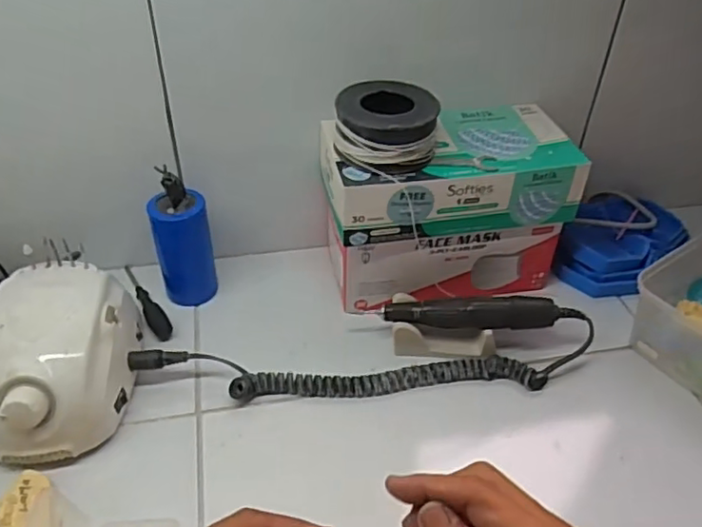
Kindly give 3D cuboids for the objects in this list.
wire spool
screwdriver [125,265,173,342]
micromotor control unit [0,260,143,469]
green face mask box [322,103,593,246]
[{"bbox_3d":[0.029,-0.115,0.505,0.082,0.043,0.078,2,39,-1],"label":"wire spool"},{"bbox_3d":[-0.194,0.033,0.586,0.021,0.019,0.116,-18,43,-23],"label":"screwdriver"},{"bbox_3d":[-0.227,0.071,0.475,0.101,0.071,0.140,-1,40,-5],"label":"micromotor control unit"},{"bbox_3d":[0.081,-0.080,0.546,0.220,0.066,0.106,-7,40,-11],"label":"green face mask box"}]

